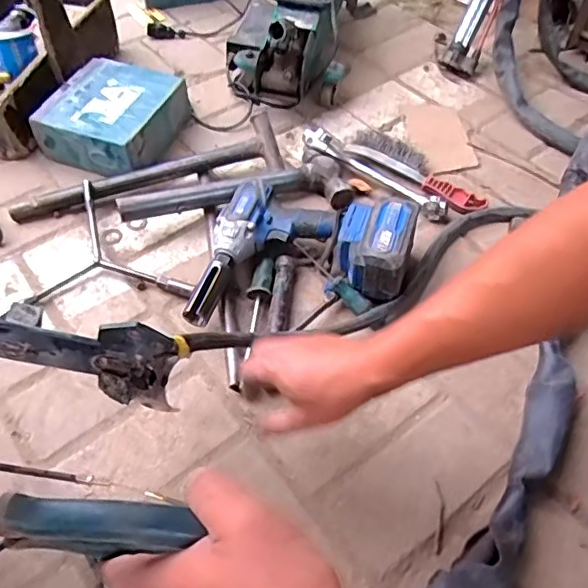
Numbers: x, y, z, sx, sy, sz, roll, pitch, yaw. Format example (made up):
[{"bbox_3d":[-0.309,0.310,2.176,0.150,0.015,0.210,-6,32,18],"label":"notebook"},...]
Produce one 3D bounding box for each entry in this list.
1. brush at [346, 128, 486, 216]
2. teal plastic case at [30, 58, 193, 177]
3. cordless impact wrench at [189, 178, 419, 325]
[{"bbox_3d":[0.178,-0.181,0.837,0.216,0.031,0.060,37,60,26],"label":"brush"},{"bbox_3d":[-0.276,-0.270,0.876,0.179,0.081,0.184,15,53,12],"label":"teal plastic case"},{"bbox_3d":[0.013,-0.039,0.683,0.235,0.085,0.207,11,52,9],"label":"cordless impact wrench"}]

